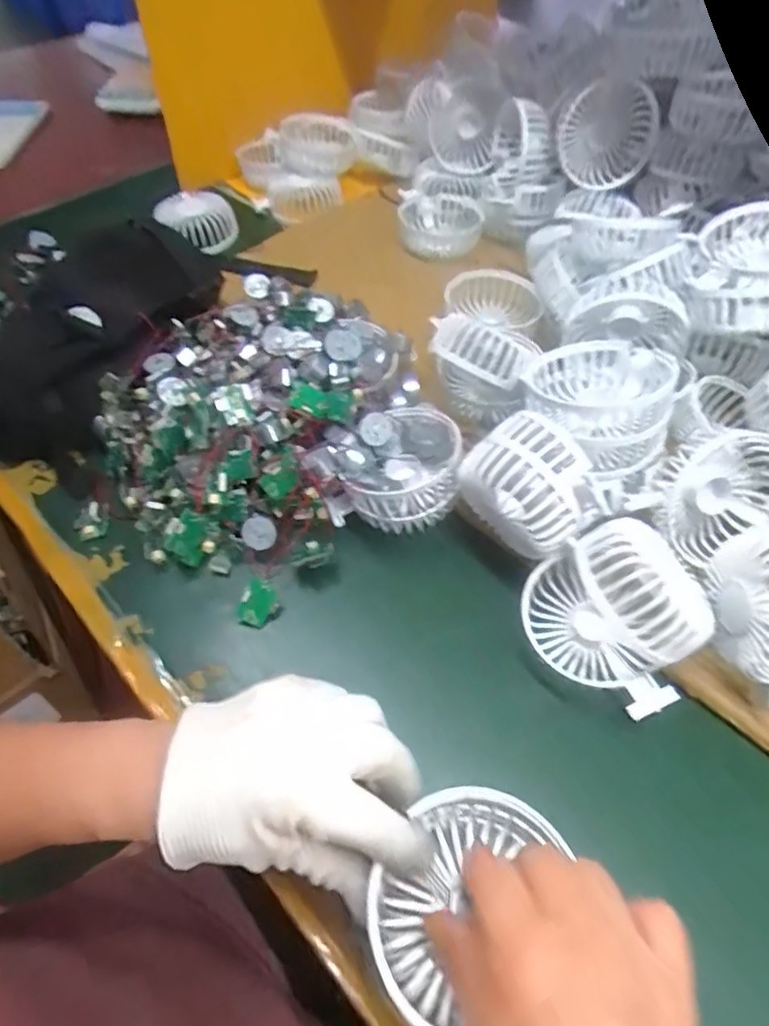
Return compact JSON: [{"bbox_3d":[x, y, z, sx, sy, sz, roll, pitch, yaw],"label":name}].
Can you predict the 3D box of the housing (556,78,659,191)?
[{"bbox_3d":[0.209,-0.345,0.561,0.089,0.096,0.027,4,53,2],"label":"housing"}]

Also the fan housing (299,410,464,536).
[{"bbox_3d":[0.006,-0.027,0.426,0.102,0.050,0.084,-34,61,-23],"label":"fan housing"}]

